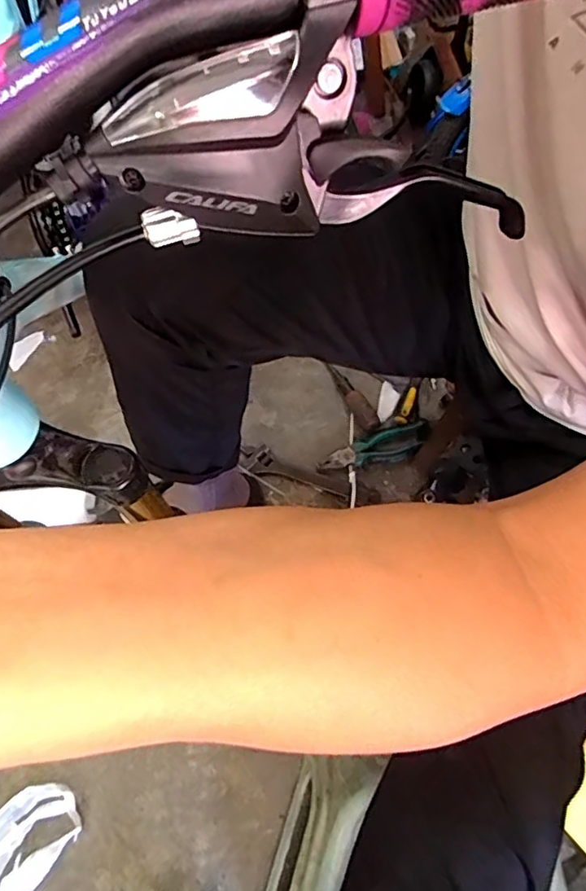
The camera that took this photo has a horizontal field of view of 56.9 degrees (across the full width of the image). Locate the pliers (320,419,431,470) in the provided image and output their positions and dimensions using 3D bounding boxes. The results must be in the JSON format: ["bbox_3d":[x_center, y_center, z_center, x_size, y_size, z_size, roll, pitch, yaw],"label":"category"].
[{"bbox_3d":[0.134,0.008,0.866,0.181,0.023,0.053,-21,67,-11],"label":"pliers"}]

